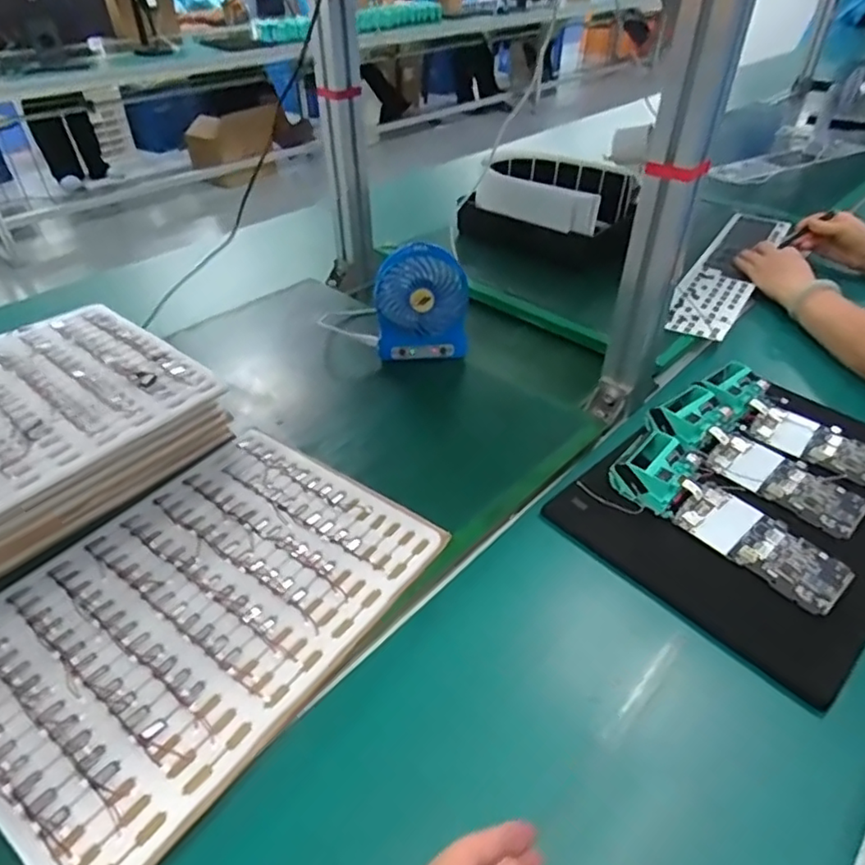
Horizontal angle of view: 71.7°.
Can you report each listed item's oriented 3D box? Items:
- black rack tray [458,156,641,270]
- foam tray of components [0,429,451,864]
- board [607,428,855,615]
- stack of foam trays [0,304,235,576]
[{"bbox_3d":[0.188,-0.360,0.960,0.268,0.117,0.144,21,43,27],"label":"black rack tray"},{"bbox_3d":[-0.180,0.125,0.457,0.243,0.014,0.321,27,48,25],"label":"foam tray of components"},{"bbox_3d":[0.256,0.068,0.519,0.070,0.038,0.198,-32,46,-33],"label":"board"},{"bbox_3d":[-0.392,0.009,0.532,0.259,0.079,0.326,23,44,29],"label":"stack of foam trays"}]

